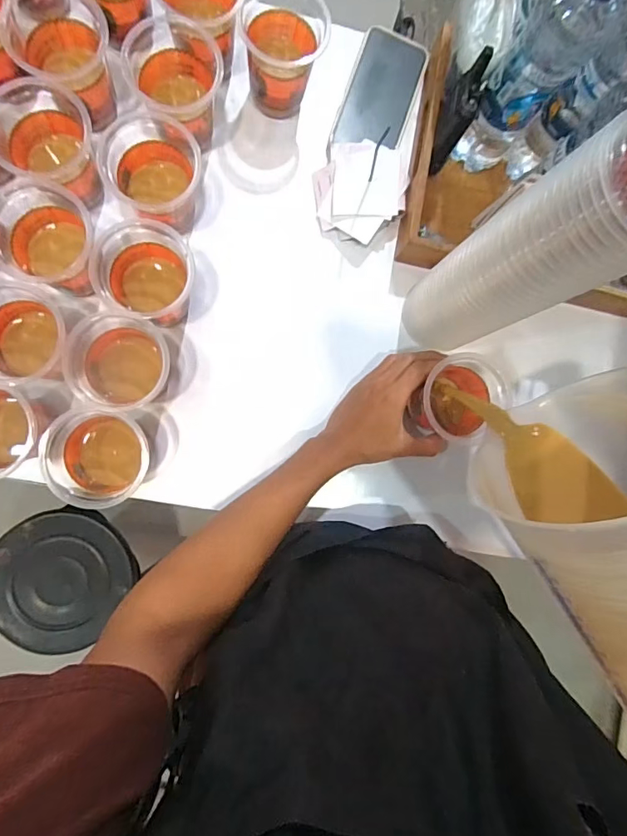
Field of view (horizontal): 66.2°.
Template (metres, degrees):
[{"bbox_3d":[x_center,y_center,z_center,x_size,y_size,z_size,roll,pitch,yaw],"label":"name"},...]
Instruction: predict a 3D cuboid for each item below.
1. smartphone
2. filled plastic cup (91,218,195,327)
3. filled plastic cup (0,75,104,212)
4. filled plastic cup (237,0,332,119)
[{"bbox_3d":[0.080,-0.387,0.581,0.081,0.013,0.168,19,86,-7],"label":"smartphone"},{"bbox_3d":[-0.164,-0.140,0.485,0.086,0.105,0.077,8,87,-7],"label":"filled plastic cup"},{"bbox_3d":[-0.252,-0.262,0.468,0.084,0.091,0.077,0,88,-8],"label":"filled plastic cup"},{"bbox_3d":[-0.033,-0.386,0.504,0.086,0.118,0.079,0,88,-8],"label":"filled plastic cup"}]

